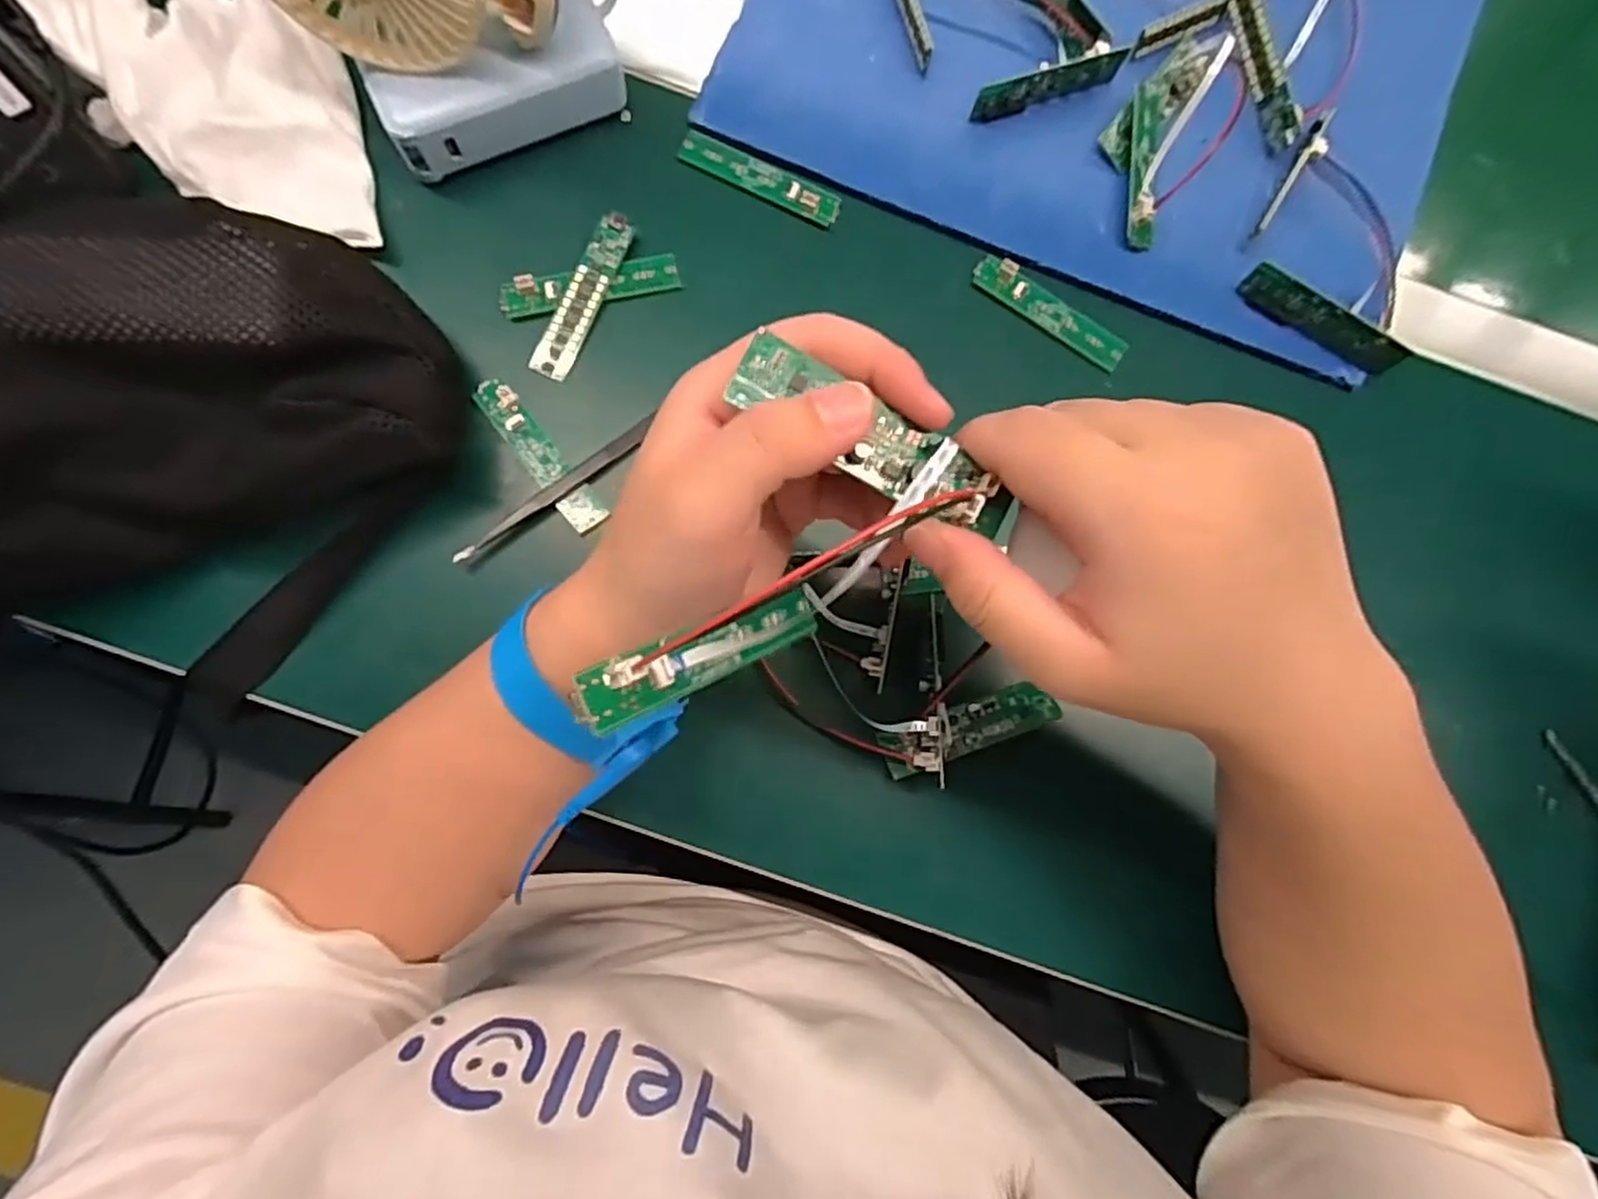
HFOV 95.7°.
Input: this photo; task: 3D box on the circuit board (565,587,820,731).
[{"bbox_3d":[-0.023,0.015,0.210,0.082,0.010,0.014,-23,85,-42],"label":"circuit board"}]

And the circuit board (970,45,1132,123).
[{"bbox_3d":[0.128,-0.261,0.366,0.083,0.017,0.009,-19,86,-6],"label":"circuit board"}]

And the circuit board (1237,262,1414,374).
[{"bbox_3d":[0.256,-0.137,0.355,0.080,0.020,0.005,34,60,3],"label":"circuit board"}]

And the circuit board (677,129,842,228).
[{"bbox_3d":[-0.020,-0.212,0.362,0.085,0.006,0.017,25,83,-1],"label":"circuit board"}]

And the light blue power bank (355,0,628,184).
[{"bbox_3d":[-0.141,-0.242,0.340,0.113,0.039,0.047,-27,87,-6],"label":"light blue power bank"}]

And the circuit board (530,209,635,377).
[{"bbox_3d":[-0.103,-0.145,0.347,0.017,0.004,0.083,26,88,-15],"label":"circuit board"}]

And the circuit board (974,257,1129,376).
[{"bbox_3d":[0.126,-0.144,0.361,0.084,0.006,0.018,33,83,0],"label":"circuit board"}]

